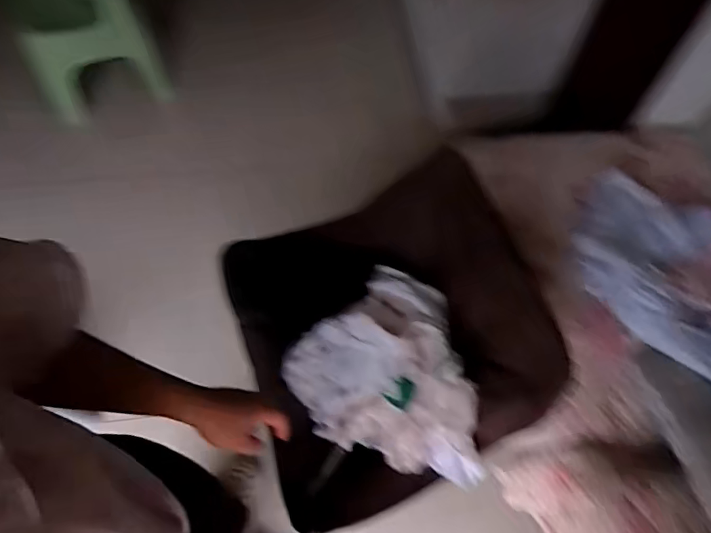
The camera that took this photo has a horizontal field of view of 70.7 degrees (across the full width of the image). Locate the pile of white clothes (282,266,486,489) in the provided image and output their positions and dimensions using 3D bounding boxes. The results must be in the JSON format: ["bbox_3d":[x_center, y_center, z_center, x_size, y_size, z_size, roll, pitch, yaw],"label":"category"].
[{"bbox_3d":[0.070,0.220,0.900,0.289,0.172,0.370,-32,67,-16],"label":"pile of white clothes"}]

